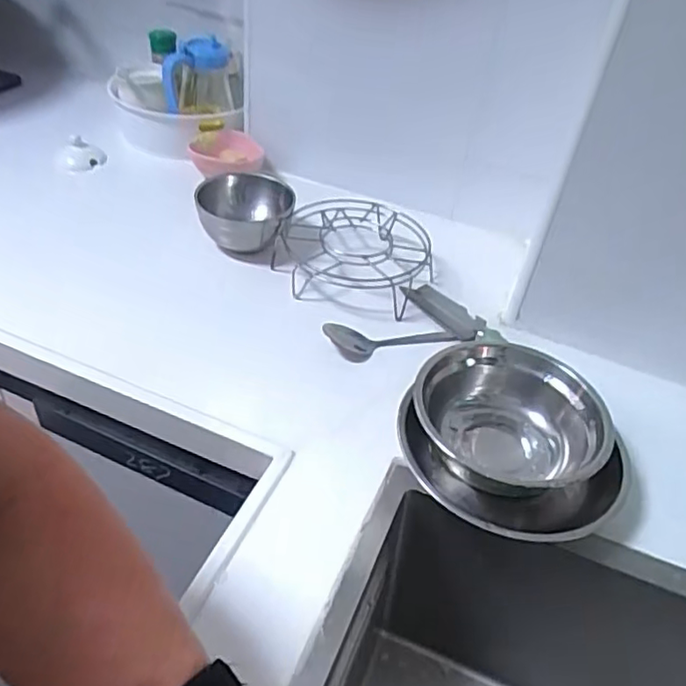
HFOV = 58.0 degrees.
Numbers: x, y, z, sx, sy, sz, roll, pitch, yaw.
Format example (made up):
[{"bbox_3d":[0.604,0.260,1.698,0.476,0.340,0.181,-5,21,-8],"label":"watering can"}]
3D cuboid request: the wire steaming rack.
[{"bbox_3d":[0.016,-0.105,0.698,0.164,0.058,0.133,16,42,10],"label":"wire steaming rack"}]

